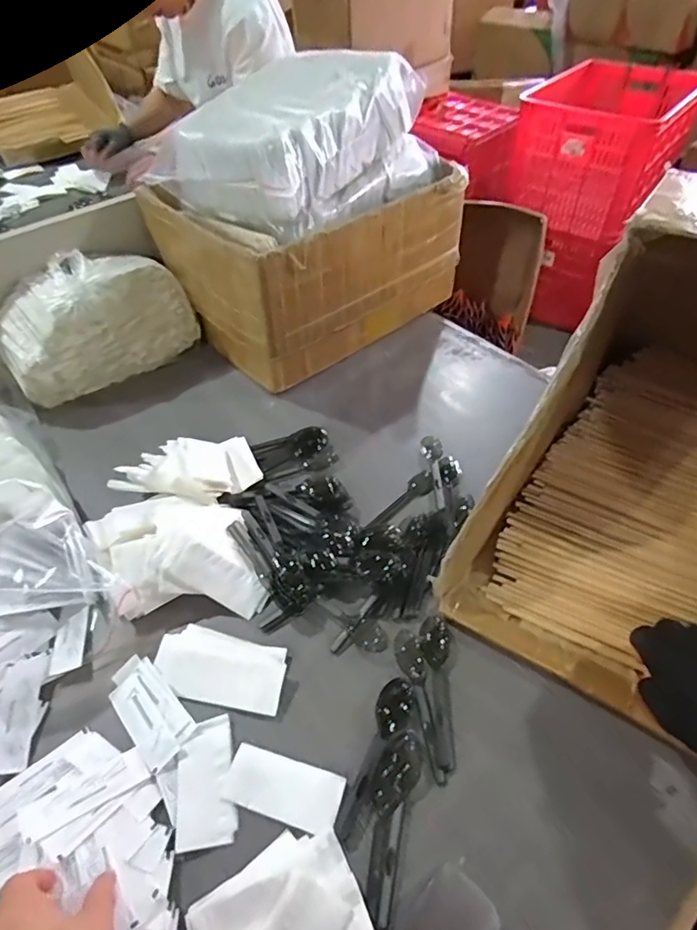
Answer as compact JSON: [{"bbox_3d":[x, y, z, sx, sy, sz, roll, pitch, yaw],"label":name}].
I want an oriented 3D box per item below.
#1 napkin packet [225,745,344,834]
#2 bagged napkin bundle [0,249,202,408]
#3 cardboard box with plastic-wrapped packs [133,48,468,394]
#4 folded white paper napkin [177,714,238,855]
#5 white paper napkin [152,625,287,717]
[{"bbox_3d":[-0.054,0.273,0.441,0.096,0.005,0.044,13,50,12],"label":"napkin packet"},{"bbox_3d":[-0.369,-0.208,0.769,0.264,0.150,0.094,-27,54,-22],"label":"bagged napkin bundle"},{"bbox_3d":[-0.055,-0.372,0.793,0.403,0.321,0.275,-33,56,-25],"label":"cardboard box with plastic-wrapped packs"},{"bbox_3d":[-0.121,0.267,0.443,0.045,0.005,0.094,-9,49,-7],"label":"folded white paper napkin"},{"bbox_3d":[-0.123,0.192,0.502,0.127,0.010,0.067,9,49,8],"label":"white paper napkin"}]

